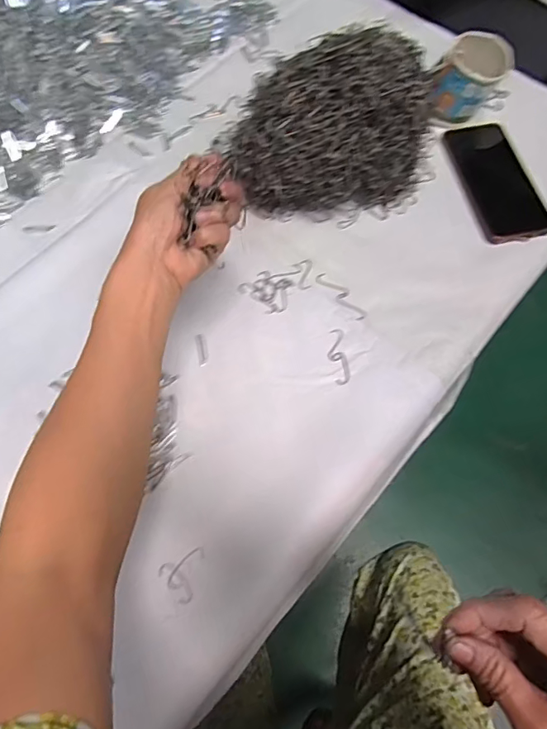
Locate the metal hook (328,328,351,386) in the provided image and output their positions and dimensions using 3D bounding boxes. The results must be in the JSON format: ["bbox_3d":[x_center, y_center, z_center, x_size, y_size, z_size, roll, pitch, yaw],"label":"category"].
[{"bbox_3d":[0.065,-0.008,0.484,0.018,0.004,0.059,-7,68,-3],"label":"metal hook"}]

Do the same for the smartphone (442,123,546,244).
[{"bbox_3d":[0.259,-0.211,0.555,0.078,0.013,0.158,-12,68,-5],"label":"smartphone"}]

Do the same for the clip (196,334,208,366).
[{"bbox_3d":[-0.071,-0.015,0.485,0.010,0.004,0.036,-10,68,-4],"label":"clip"}]

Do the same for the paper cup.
[{"bbox_3d":[0.228,-0.335,0.578,0.078,0.071,0.080,28,70,11],"label":"paper cup"}]

